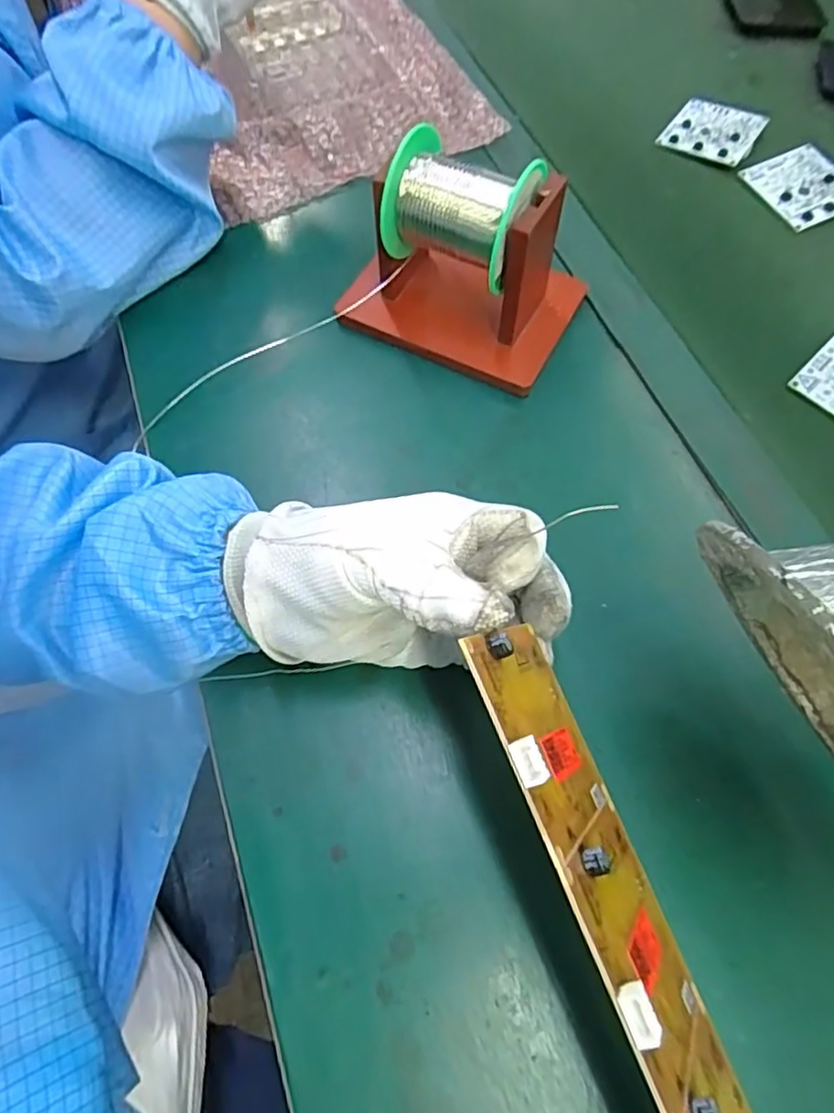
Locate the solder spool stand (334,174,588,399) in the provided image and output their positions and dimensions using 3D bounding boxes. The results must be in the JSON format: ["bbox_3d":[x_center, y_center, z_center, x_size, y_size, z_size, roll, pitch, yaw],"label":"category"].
[{"bbox_3d":[0.032,-0.183,0.376,0.137,0.088,0.102,23,65,9],"label":"solder spool stand"}]

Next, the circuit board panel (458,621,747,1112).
[{"bbox_3d":[0.070,0.119,0.195,0.008,0.065,0.205,-29,75,25],"label":"circuit board panel"}]

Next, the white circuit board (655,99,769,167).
[{"bbox_3d":[0.241,-0.346,0.510,0.066,0.009,0.080,33,67,13],"label":"white circuit board"}]

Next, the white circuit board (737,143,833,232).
[{"bbox_3d":[0.294,-0.282,0.478,0.067,0.010,0.068,-24,67,-13],"label":"white circuit board"}]

